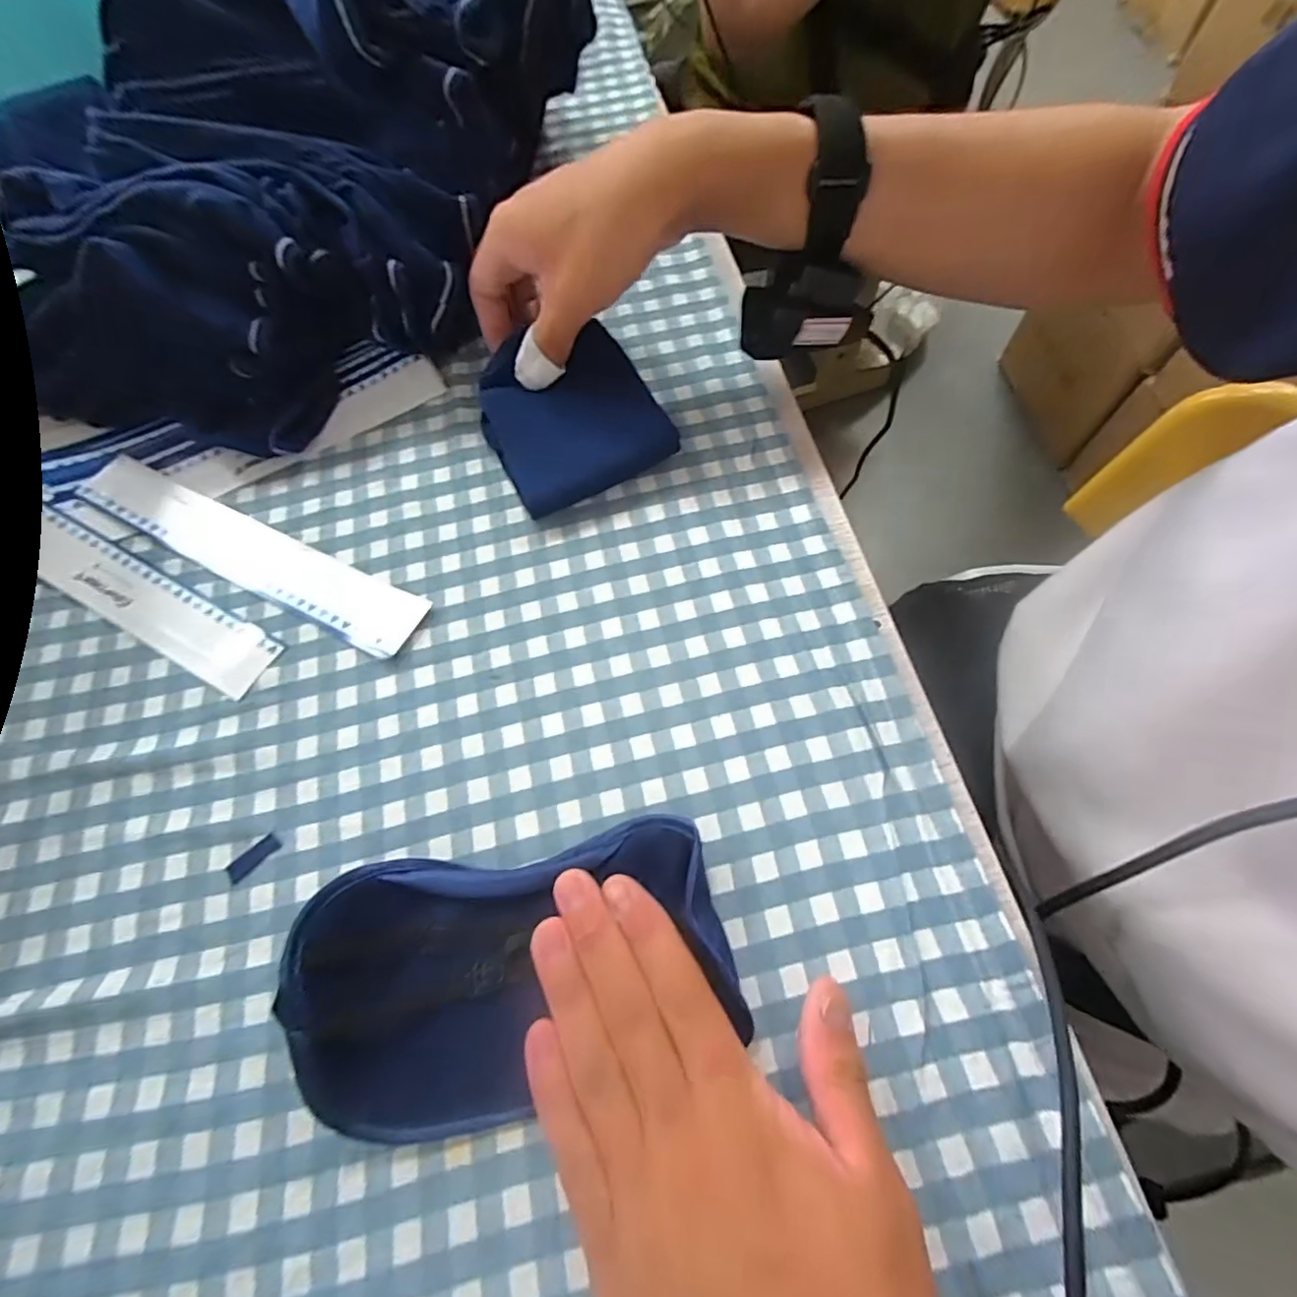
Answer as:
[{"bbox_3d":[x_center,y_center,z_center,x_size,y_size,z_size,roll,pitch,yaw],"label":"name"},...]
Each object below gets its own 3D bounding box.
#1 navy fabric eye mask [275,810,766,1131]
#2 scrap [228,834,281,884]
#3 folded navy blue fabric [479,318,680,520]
[{"bbox_3d":[-0.047,0.117,0.215,0.152,0.027,0.090,-9,67,-2],"label":"navy fabric eye mask"},{"bbox_3d":[-0.168,0.088,0.250,0.022,0.004,0.008,-40,71,-14],"label":"scrap"},{"bbox_3d":[-0.045,-0.132,0.330,0.089,0.023,0.101,-27,69,-9],"label":"folded navy blue fabric"}]

